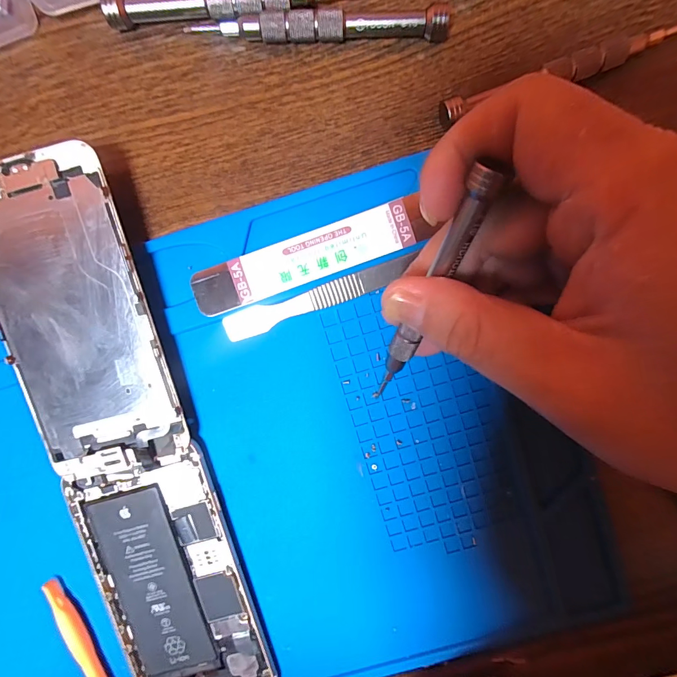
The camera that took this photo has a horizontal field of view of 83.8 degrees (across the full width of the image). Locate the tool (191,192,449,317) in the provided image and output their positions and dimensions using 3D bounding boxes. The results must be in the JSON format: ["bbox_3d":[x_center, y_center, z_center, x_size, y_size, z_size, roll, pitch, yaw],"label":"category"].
[{"bbox_3d":[-0.012,-0.035,0.162,0.103,0.004,0.021,-20,92,3],"label":"tool"}]

